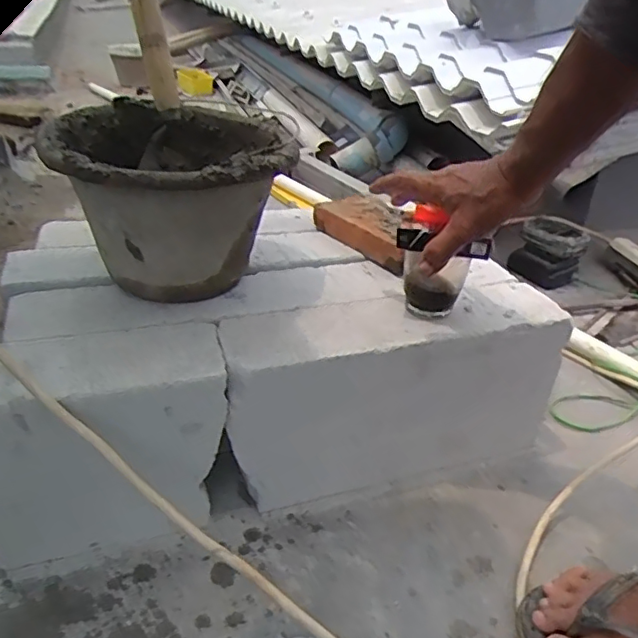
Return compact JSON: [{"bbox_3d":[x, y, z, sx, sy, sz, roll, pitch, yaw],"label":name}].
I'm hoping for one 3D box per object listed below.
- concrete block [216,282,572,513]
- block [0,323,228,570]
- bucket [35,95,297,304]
[{"bbox_3d":[0.083,0.090,0.672,0.390,0.204,0.087,-9,34,-21],"label":"concrete block"},{"bbox_3d":[-0.205,0.125,0.569,0.219,0.202,0.123,-6,33,-16],"label":"block"},{"bbox_3d":[-0.156,-0.122,0.635,0.224,0.173,0.231,-4,33,-13],"label":"bucket"}]

